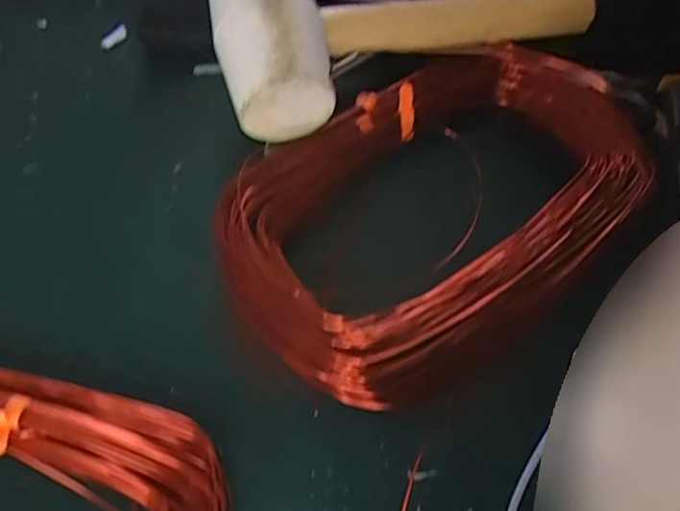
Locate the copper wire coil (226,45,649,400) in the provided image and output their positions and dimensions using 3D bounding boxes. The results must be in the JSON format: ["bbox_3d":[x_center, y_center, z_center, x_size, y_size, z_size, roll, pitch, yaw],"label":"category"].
[{"bbox_3d":[0.049,-0.025,0.259,0.199,0.030,0.123,-24,66,-15],"label":"copper wire coil"}]

